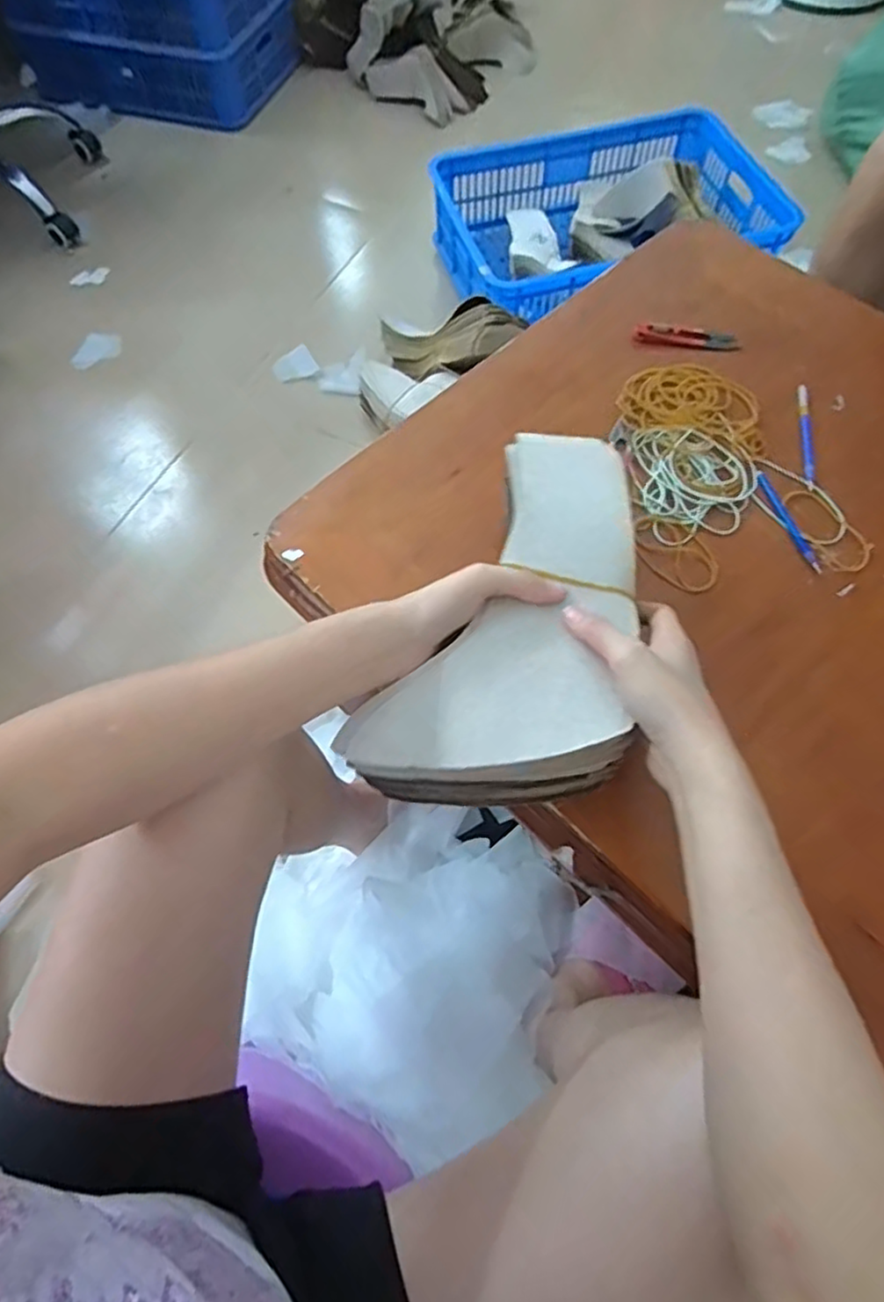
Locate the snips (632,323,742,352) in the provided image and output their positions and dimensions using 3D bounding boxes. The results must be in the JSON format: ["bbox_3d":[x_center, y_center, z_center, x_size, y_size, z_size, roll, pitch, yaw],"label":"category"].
[{"bbox_3d":[0.239,-0.307,0.662,0.101,0.008,0.026,7,64,5],"label":"snips"}]

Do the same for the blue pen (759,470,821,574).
[{"bbox_3d":[0.291,-0.109,0.567,0.011,0.005,0.101,-15,64,-6],"label":"blue pen"}]

